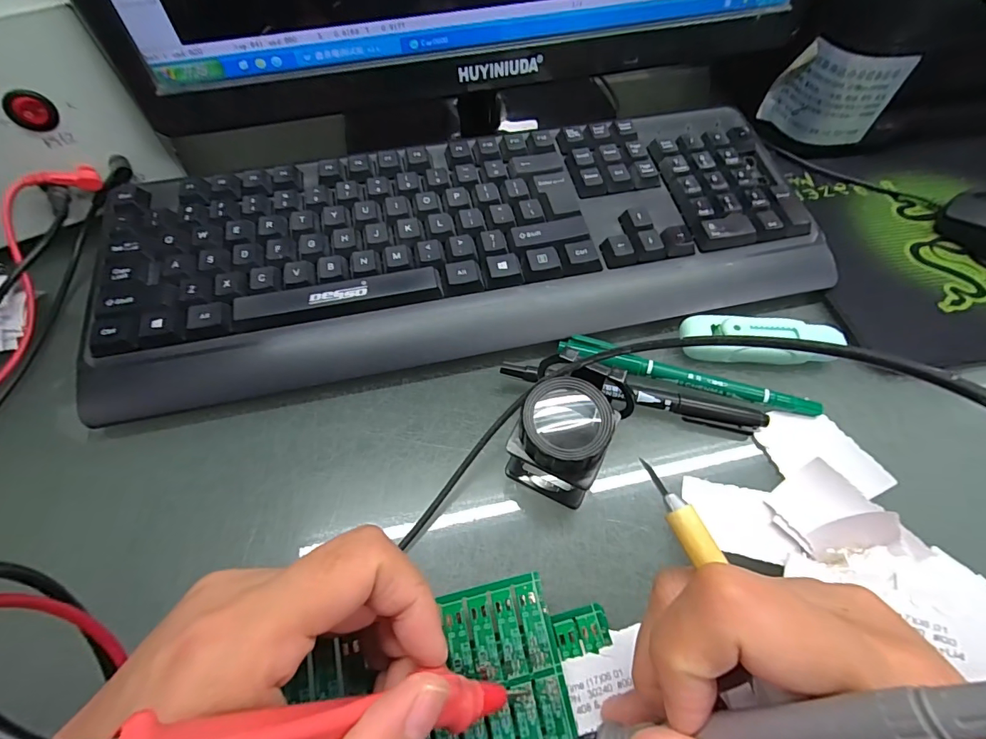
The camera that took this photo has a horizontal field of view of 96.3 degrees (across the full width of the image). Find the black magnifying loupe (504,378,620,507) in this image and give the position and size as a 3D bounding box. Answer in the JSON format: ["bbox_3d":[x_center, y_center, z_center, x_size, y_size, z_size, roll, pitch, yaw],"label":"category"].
[{"bbox_3d":[0.031,0.033,0.202,0.039,0.058,0.037,27,63,16],"label":"black magnifying loupe"}]

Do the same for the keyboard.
[{"bbox_3d":[-0.015,-0.082,0.282,0.425,0.045,0.156,-10,59,-6],"label":"keyboard"}]

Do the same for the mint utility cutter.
[{"bbox_3d":[0.154,-0.019,0.251,0.088,0.010,0.024,3,59,2],"label":"mint utility cutter"}]

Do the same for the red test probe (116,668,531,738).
[{"bbox_3d":[-0.035,0.091,0.116,0.011,0.144,0.013,-26,51,33],"label":"red test probe"}]

